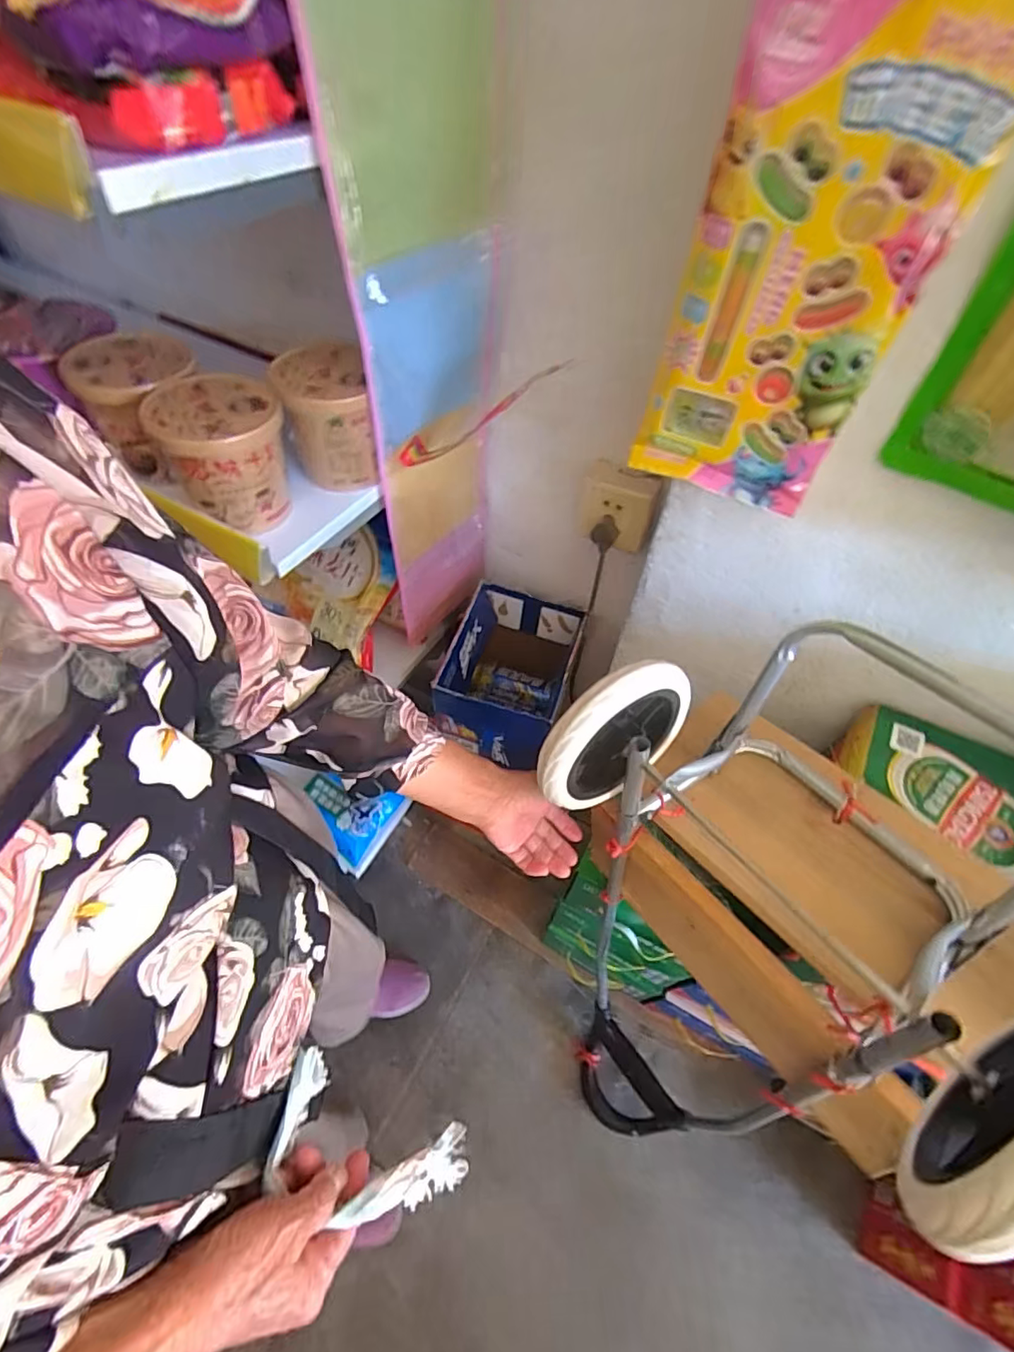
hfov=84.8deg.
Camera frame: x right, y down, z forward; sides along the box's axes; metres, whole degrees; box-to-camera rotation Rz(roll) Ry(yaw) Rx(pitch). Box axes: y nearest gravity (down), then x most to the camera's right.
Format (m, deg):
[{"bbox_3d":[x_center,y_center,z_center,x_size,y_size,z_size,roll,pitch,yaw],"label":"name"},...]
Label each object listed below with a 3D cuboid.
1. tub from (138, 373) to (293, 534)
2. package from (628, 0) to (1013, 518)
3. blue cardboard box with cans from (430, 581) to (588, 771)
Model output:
[{"bbox_3d":[-0.273,-0.218,0.554,0.112,0.109,0.101,-25,62,-18],"label":"tub"},{"bbox_3d":[0.193,-0.257,0.384,0.149,0.284,0.034,24,59,12],"label":"package"},{"bbox_3d":[0.006,0.017,0.920,0.178,0.220,0.226,16,58,8],"label":"blue cardboard box with cans"}]

